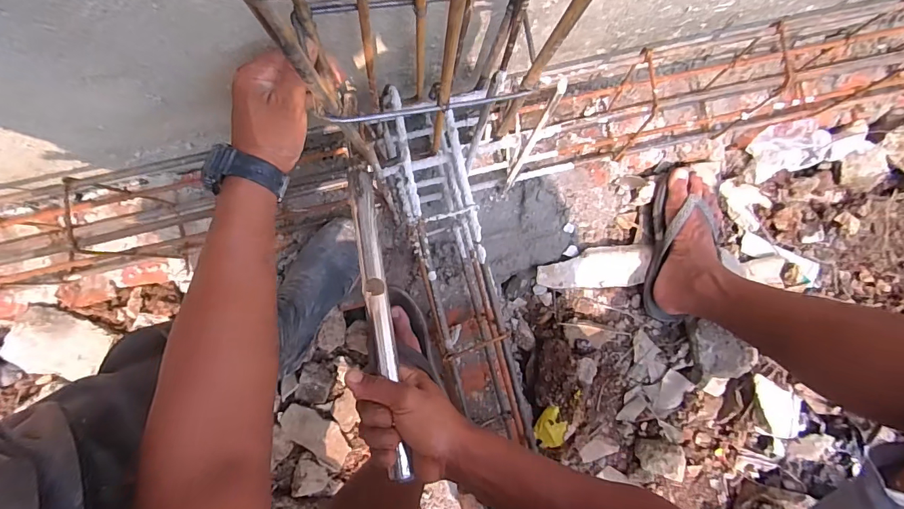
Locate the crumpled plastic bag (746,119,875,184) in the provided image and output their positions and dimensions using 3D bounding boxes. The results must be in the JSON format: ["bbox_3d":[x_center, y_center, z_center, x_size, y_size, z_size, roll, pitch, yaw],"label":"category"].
[{"bbox_3d":[0.615,-0.193,0.735,0.206,0.072,0.087,-17,91,-4],"label":"crumpled plastic bag"}]

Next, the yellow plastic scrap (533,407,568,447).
[{"bbox_3d":[0.174,0.307,0.749,0.062,0.009,0.057,-3,83,28],"label":"yellow plastic scrap"}]

